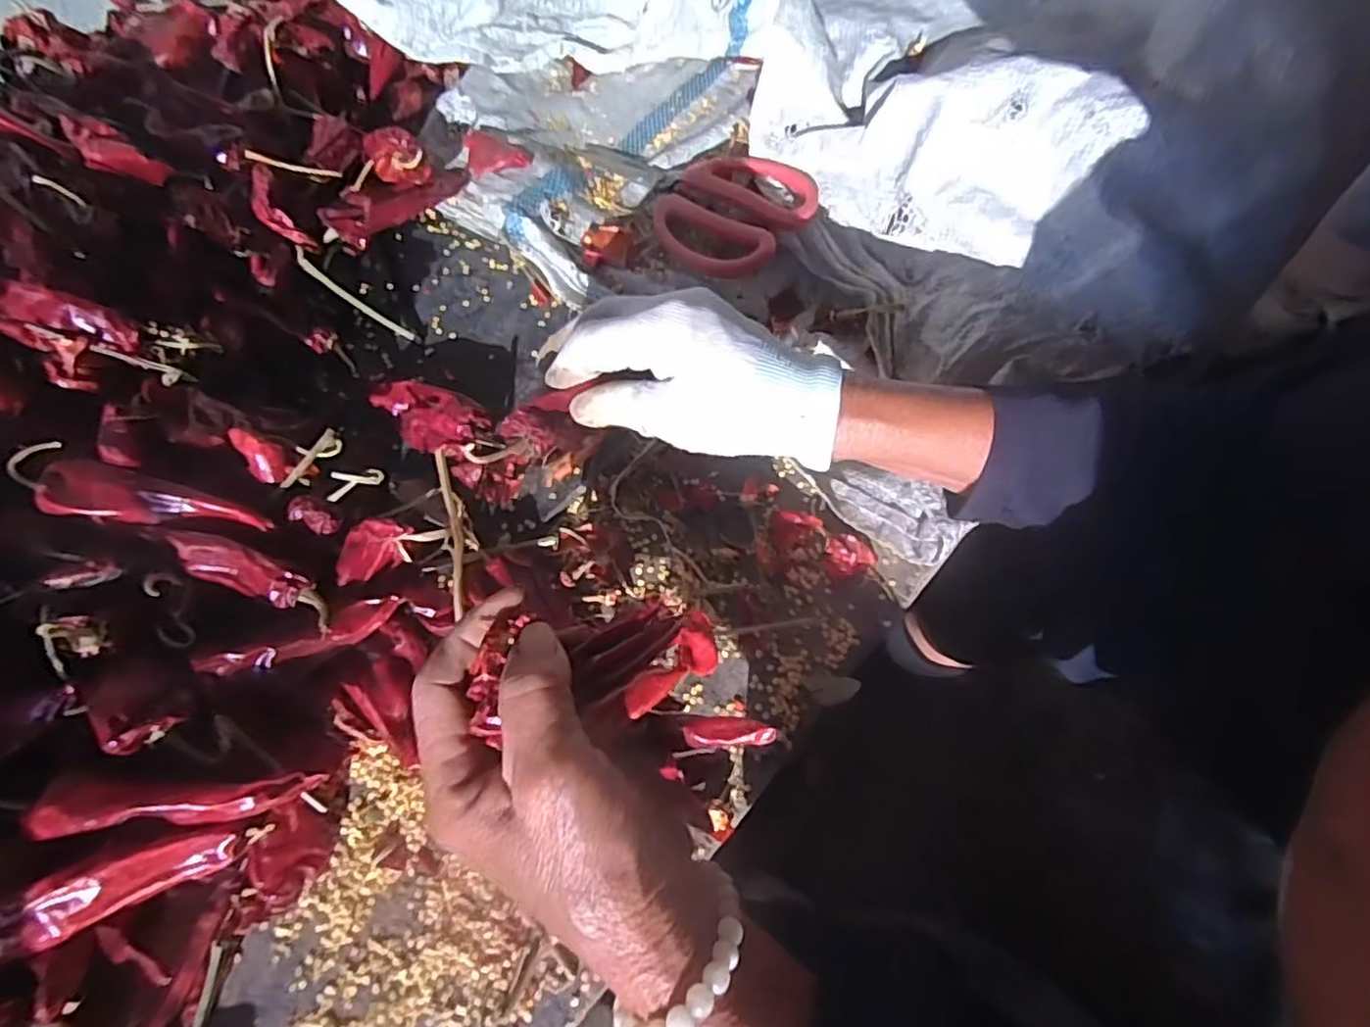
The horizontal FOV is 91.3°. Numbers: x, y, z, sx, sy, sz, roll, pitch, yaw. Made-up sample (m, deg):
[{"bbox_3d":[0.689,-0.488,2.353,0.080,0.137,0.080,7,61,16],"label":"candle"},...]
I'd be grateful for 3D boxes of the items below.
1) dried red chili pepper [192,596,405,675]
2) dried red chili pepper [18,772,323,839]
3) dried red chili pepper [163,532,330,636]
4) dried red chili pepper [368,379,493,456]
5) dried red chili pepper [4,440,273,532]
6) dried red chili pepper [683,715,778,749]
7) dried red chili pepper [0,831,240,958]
[{"bbox_3d":[-0.180,0.059,0.319,0.085,0.009,0.014,-18,64,-24],"label":"dried red chili pepper"},{"bbox_3d":[-0.206,0.119,0.277,0.100,0.023,0.018,2,63,-16],"label":"dried red chili pepper"},{"bbox_3d":[-0.207,0.031,0.325,0.083,0.019,0.020,25,67,-3],"label":"dried red chili pepper"},{"bbox_3d":[-0.156,-0.059,0.398,0.071,0.017,0.035,22,67,12],"label":"dried red chili pepper"},{"bbox_3d":[-0.265,-0.009,0.326,0.115,0.016,0.034,13,64,-12],"label":"dried red chili pepper"},{"bbox_3d":[0.016,0.079,0.243,0.032,0.007,0.011,0,64,2],"label":"dried red chili pepper"},{"bbox_3d":[-0.234,0.153,0.270,0.090,0.019,0.018,-16,63,-27],"label":"dried red chili pepper"}]

